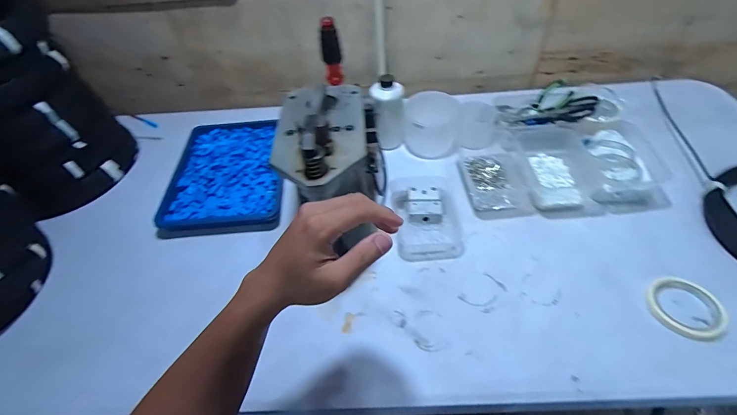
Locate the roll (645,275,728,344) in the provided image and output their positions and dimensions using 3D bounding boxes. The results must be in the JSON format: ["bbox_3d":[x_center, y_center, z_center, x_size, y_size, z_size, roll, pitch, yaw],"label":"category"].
[{"bbox_3d":[0.473,0.149,0.533,0.095,0.010,0.094,-2,48,2],"label":"roll"}]

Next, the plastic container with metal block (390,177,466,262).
[{"bbox_3d":[0.108,0.011,0.683,0.124,0.032,0.184,-6,48,-1],"label":"plastic container with metal block"}]

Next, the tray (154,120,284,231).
[{"bbox_3d":[-0.306,-0.083,0.797,0.227,0.042,0.313,-5,48,0],"label":"tray"}]

